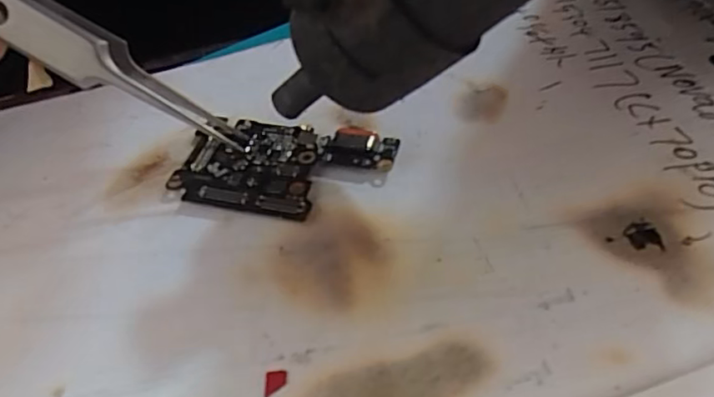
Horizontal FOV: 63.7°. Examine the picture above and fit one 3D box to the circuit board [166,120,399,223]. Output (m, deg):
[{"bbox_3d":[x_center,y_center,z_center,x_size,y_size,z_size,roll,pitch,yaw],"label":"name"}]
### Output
[{"bbox_3d":[-0.014,-0.006,0.111,0.041,0.004,0.023,8,50,14],"label":"circuit board"}]

